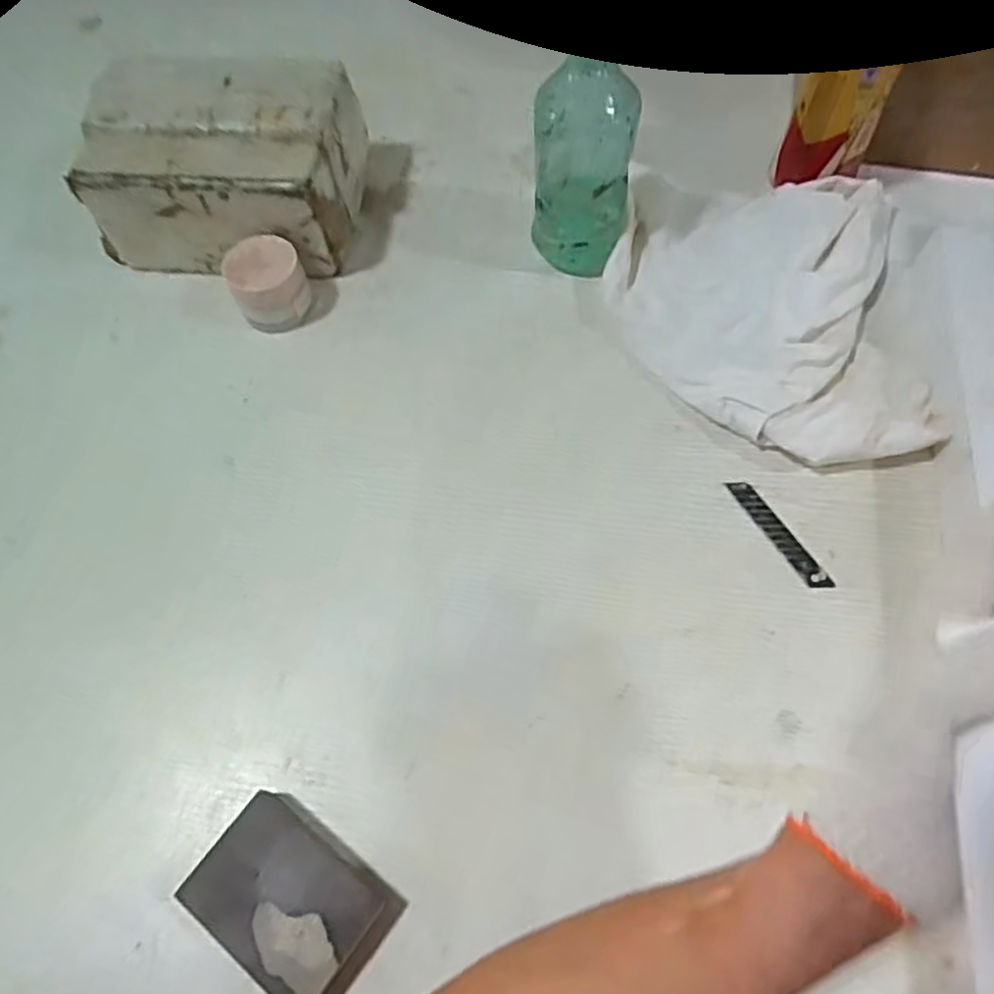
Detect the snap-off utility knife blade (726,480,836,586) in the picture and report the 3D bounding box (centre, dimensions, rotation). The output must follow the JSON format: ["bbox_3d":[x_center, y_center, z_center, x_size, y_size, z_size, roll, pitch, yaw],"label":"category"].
[{"bbox_3d":[0.204,0.025,0.496,0.016,0.004,0.097,-28,66,-11],"label":"snap-off utility knife blade"}]

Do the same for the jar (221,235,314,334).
[{"bbox_3d":[-0.194,-0.181,0.588,0.061,0.051,0.061,-1,63,2],"label":"jar"}]

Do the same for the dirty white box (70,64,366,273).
[{"bbox_3d":[-0.241,-0.290,0.616,0.222,0.106,0.154,4,64,5],"label":"dirty white box"}]

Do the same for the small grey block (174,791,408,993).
[{"bbox_3d":[-0.118,0.232,0.394,0.107,0.029,0.075,33,70,17],"label":"small grey block"}]

